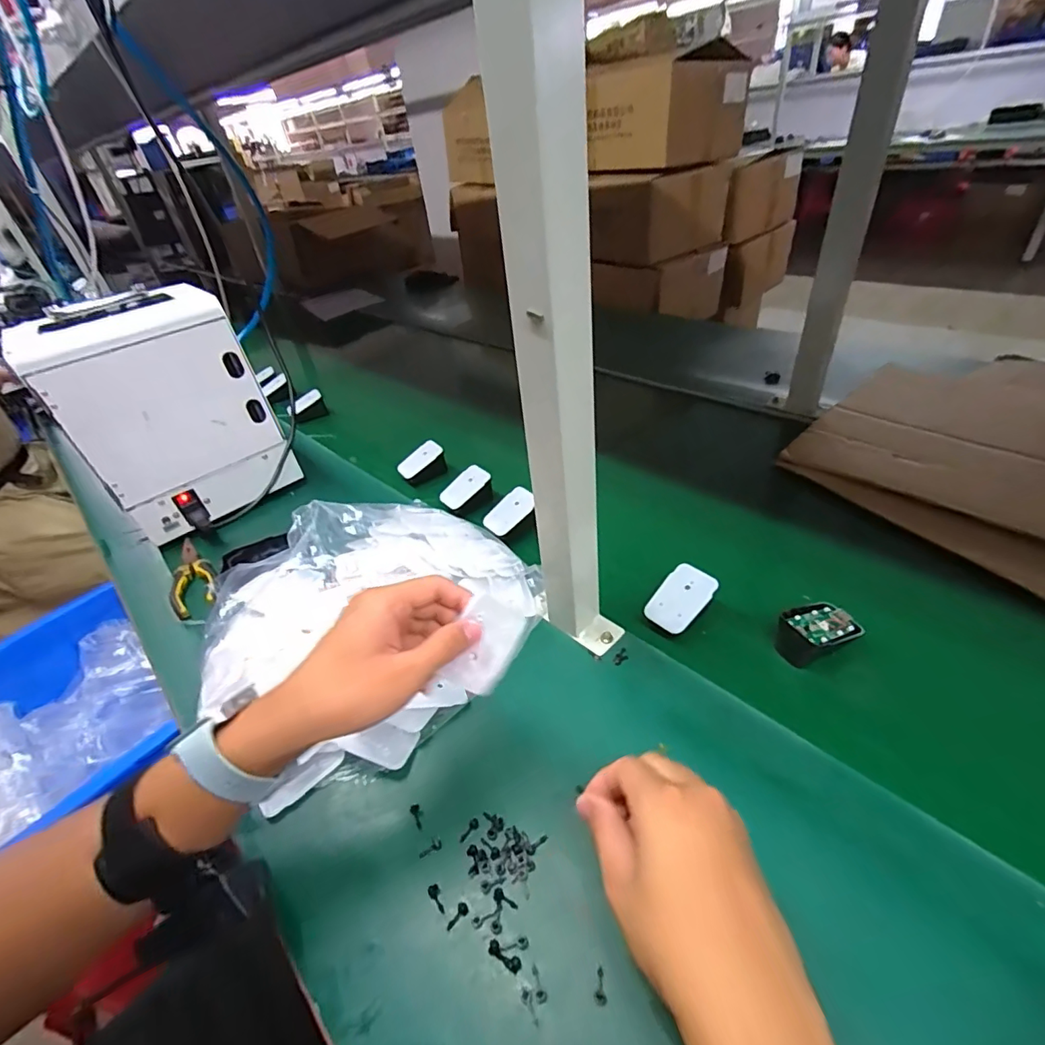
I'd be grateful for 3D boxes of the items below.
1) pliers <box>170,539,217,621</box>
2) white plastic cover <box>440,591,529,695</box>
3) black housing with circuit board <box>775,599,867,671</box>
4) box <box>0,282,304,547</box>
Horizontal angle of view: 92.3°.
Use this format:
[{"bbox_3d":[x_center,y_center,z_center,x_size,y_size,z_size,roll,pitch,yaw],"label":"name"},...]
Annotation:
[{"bbox_3d":[-0.404,0.065,0.611,0.050,0.024,0.139,-29,45,-23],"label":"pliers"},{"bbox_3d":[-0.026,0.086,0.351,0.044,0.065,0.004,29,2,-14],"label":"white plastic cover"},{"bbox_3d":[0.262,0.101,0.453,0.071,0.037,0.043,-19,40,-13],"label":"black housing with circuit board"},{"bbox_3d":[-0.467,-0.141,0.670,0.210,0.272,0.173,-34,46,-28],"label":"box"}]

